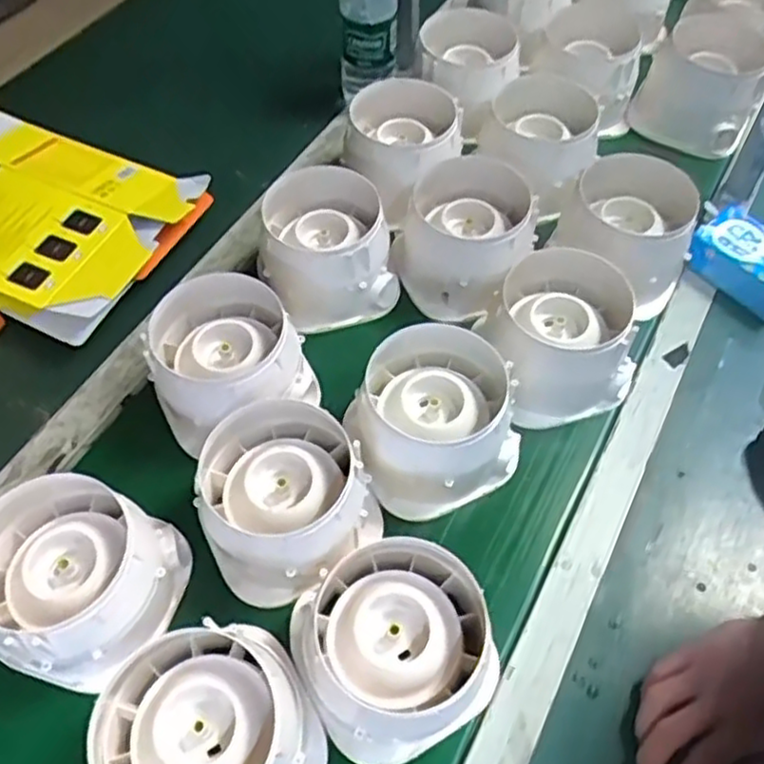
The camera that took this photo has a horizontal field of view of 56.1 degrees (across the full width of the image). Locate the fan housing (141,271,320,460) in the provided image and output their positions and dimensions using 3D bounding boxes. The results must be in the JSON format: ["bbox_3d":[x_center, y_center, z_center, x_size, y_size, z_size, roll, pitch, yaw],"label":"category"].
[{"bbox_3d":[-0.137,-0.023,0.640,0.135,0.091,0.144,-20,59,-14],"label":"fan housing"}]

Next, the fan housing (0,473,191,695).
[{"bbox_3d":[-0.227,0.137,0.529,0.128,0.098,0.122,31,61,18],"label":"fan housing"}]

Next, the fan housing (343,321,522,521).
[{"bbox_3d":[0.044,0.028,0.604,0.130,0.097,0.135,1,57,-1],"label":"fan housing"}]

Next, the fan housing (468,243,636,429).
[{"bbox_3d":[0.162,-0.044,0.648,0.129,0.093,0.121,10,57,5],"label":"fan housing"}]

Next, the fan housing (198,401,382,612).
[{"bbox_3d":[-0.080,0.090,0.576,0.137,0.088,0.144,1,57,-1],"label":"fan housing"}]

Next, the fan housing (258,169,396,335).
[{"bbox_3d":[-0.055,-0.137,0.717,0.130,0.088,0.137,-7,57,-6],"label":"fan housing"}]

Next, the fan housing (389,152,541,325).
[{"bbox_3d":[0.081,-0.147,0.724,0.129,0.107,0.123,1,57,-1],"label":"fan housing"}]

